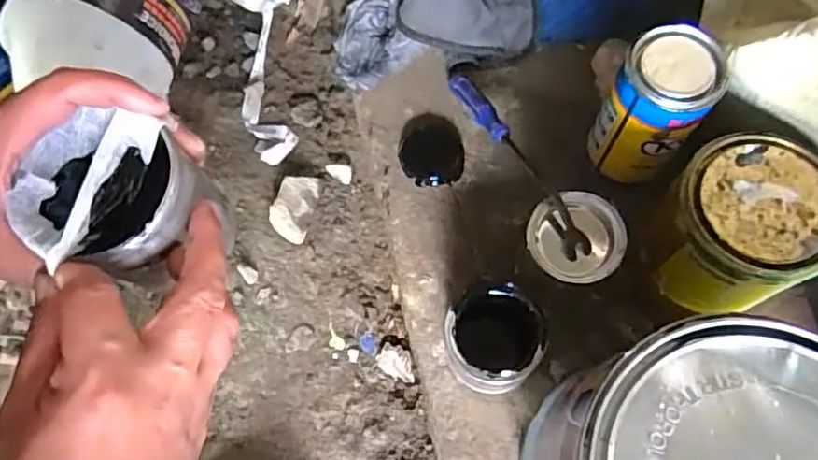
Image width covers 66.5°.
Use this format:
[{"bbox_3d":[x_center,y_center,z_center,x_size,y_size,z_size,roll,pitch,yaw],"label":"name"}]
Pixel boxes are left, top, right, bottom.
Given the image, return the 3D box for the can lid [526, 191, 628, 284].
[{"bbox_3d":[0.128,0.007,0.480,0.071,0.018,0.069,9,72,10],"label":"can lid"}]

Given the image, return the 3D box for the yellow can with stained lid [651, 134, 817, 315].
[{"bbox_3d":[0.230,0.002,0.445,0.100,0.094,0.104,-1,70,1],"label":"yellow can with stained lid"}]

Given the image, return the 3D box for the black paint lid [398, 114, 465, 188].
[{"bbox_3d":[0.021,-0.075,0.577,0.059,0.007,0.074,-1,69,1],"label":"black paint lid"}]

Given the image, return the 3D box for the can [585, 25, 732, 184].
[{"bbox_3d":[0.193,-0.096,0.500,0.069,0.118,0.066,-1,70,1],"label":"can"}]

